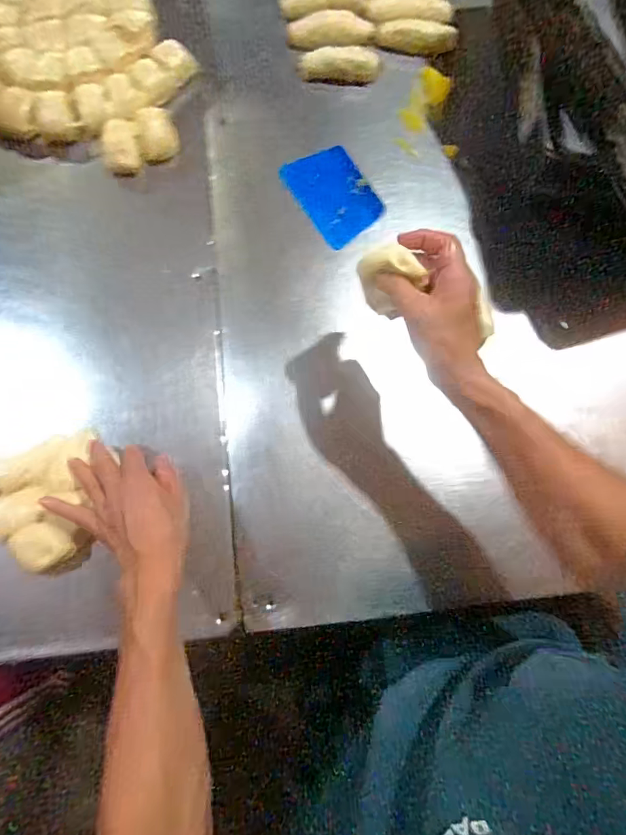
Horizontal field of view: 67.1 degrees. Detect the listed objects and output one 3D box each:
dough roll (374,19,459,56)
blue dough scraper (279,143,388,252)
[{"bbox_3d":[0.138,-0.506,0.624,0.106,0.023,0.034,6,77,-2],"label":"dough roll"},{"bbox_3d":[0.026,-0.281,0.591,0.084,0.006,0.124,-34,86,1],"label":"blue dough scraper"}]

